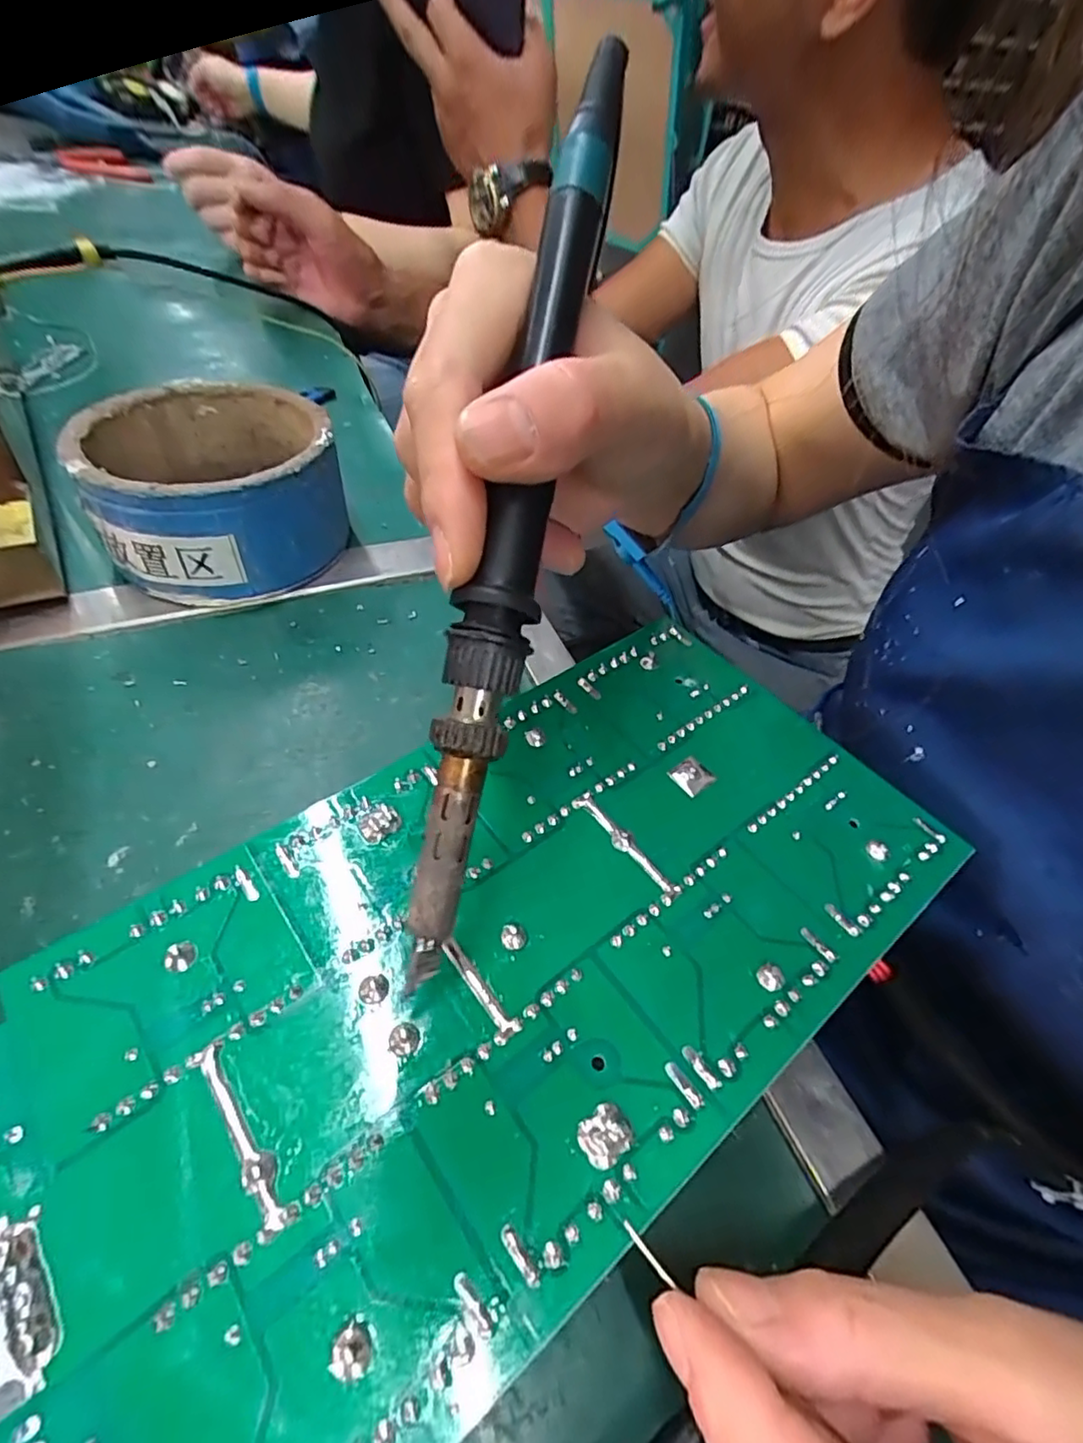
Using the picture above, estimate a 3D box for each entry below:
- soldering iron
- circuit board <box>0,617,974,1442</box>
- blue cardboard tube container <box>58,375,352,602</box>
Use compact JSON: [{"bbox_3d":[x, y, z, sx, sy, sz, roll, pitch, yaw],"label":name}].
[{"bbox_3d":[-0.007,-0.048,0.156,0.016,0.026,0.233,11,89,4],"label":"soldering iron"},{"bbox_3d":[-0.015,0.062,0.168,0.276,0.010,0.137,-30,58,-28],"label":"circuit board"},{"bbox_3d":[-0.170,-0.119,0.327,0.114,0.069,0.116,3,49,-4],"label":"blue cardboard tube container"}]

